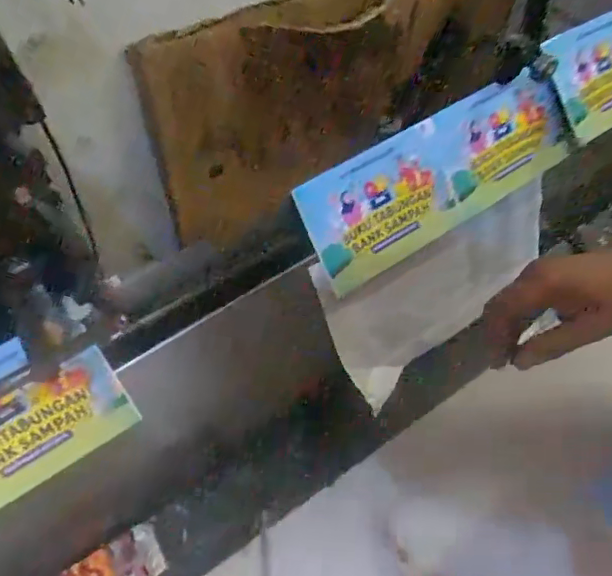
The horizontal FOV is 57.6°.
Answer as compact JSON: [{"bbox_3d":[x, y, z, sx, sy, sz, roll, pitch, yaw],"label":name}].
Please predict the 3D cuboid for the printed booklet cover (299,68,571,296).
[{"bbox_3d":[0.134,-0.110,0.535,0.293,0.107,0.009,-31,22,-15],"label":"printed booklet cover"}]

